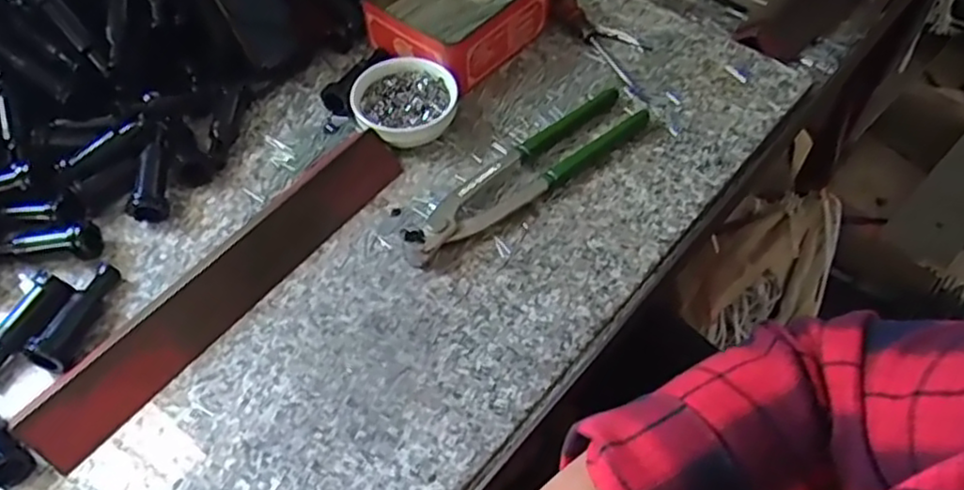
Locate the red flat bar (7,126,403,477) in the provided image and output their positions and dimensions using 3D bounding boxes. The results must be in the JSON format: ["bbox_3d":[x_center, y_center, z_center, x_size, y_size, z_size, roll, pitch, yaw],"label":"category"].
[{"bbox_3d":[-0.145,0.016,0.401,0.032,0.018,0.259,33,62,20],"label":"red flat bar"}]

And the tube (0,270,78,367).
[{"bbox_3d":[-0.258,0.045,0.382,0.016,0.019,0.064,22,59,14],"label":"tube"}]

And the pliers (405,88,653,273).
[{"bbox_3d":[0.029,-0.051,0.451,0.195,0.015,0.040,-34,62,-20],"label":"pliers"}]

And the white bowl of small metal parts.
[{"bbox_3d":[-0.053,-0.099,0.474,0.070,0.024,0.069,0,56,0],"label":"white bowl of small metal parts"}]

